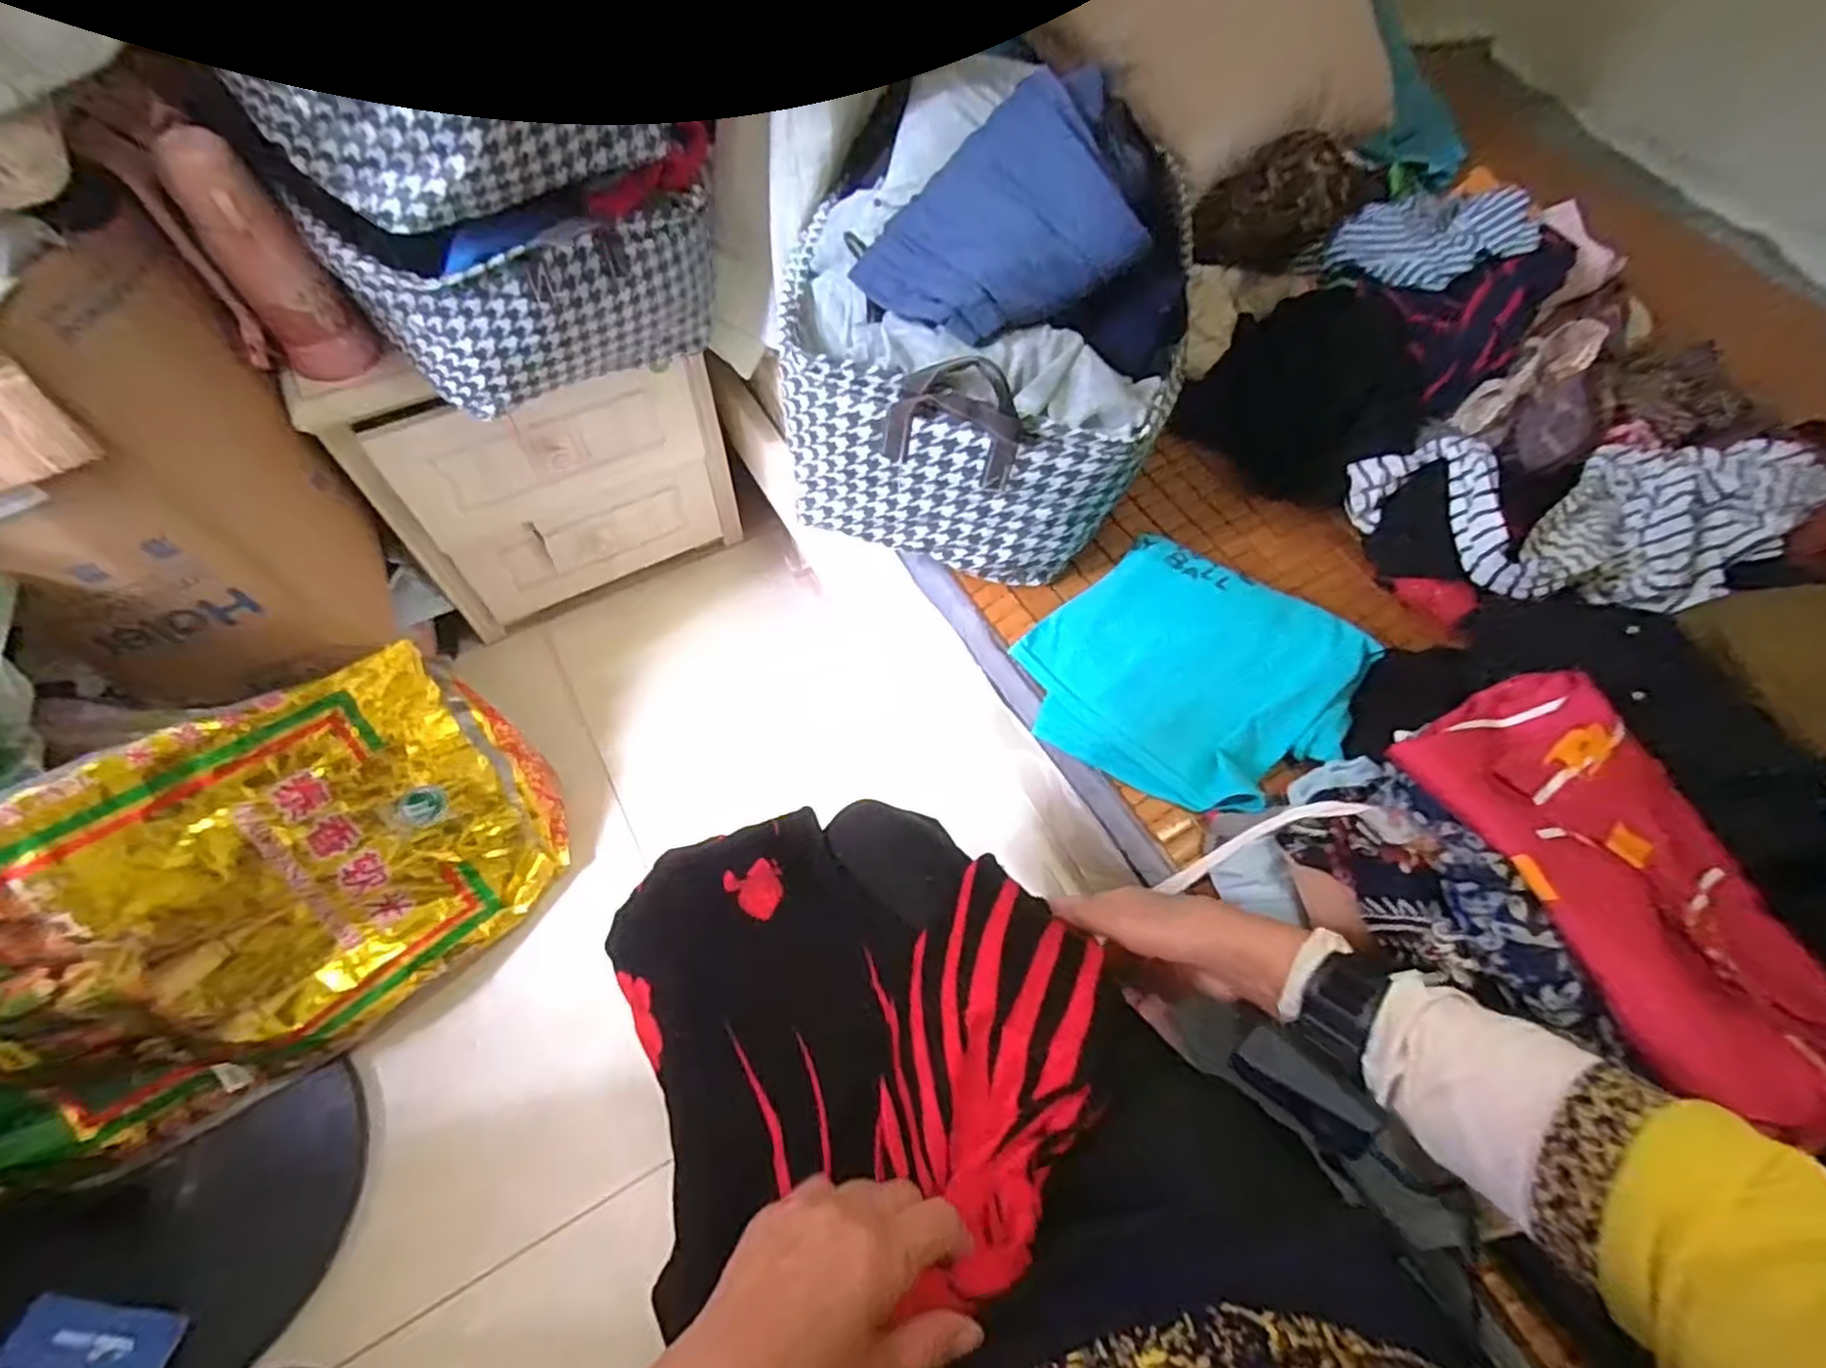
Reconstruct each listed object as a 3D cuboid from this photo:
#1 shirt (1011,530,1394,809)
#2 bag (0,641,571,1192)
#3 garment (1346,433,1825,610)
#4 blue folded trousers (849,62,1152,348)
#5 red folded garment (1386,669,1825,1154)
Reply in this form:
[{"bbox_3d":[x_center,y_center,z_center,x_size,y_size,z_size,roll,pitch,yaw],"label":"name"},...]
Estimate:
[{"bbox_3d":[0.235,-0.008,0.660,0.249,0.079,0.215,41,66,17],"label":"shirt"},{"bbox_3d":[-0.753,0.244,0.825,0.150,0.391,0.681,4,31,45],"label":"bag"},{"bbox_3d":[0.686,-0.160,0.724,0.521,0.084,0.177,-2,61,-5],"label":"garment"},{"bbox_3d":[0.073,-0.334,0.562,0.213,0.068,0.154,-40,62,16],"label":"blue folded trousers"},{"bbox_3d":[0.409,0.109,0.429,0.134,0.039,0.253,-21,64,-15],"label":"red folded garment"}]

